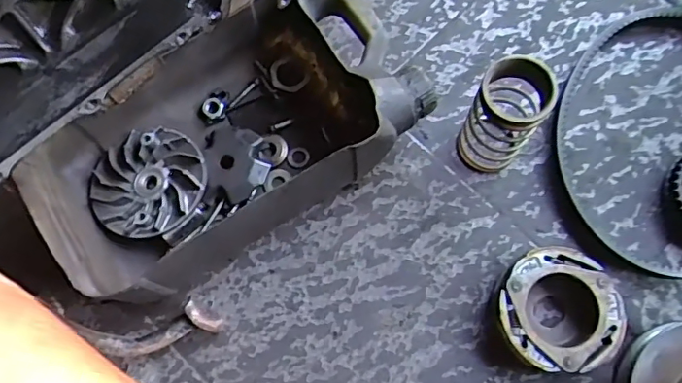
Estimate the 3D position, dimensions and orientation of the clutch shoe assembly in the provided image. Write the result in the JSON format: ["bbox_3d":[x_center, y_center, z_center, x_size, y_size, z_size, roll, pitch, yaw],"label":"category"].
[{"bbox_3d":[0.189,0.104,0.482,0.099,0.040,0.100,1,75,2],"label":"clutch shoe assembly"}]

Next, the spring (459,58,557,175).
[{"bbox_3d":[0.143,-0.063,0.482,0.058,0.126,0.057,0,75,1],"label":"spring"}]

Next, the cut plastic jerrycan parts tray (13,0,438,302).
[{"bbox_3d":[-0.099,-0.053,0.500,0.329,0.100,0.186,-33,76,-7],"label":"cut plastic jerrycan parts tray"}]

